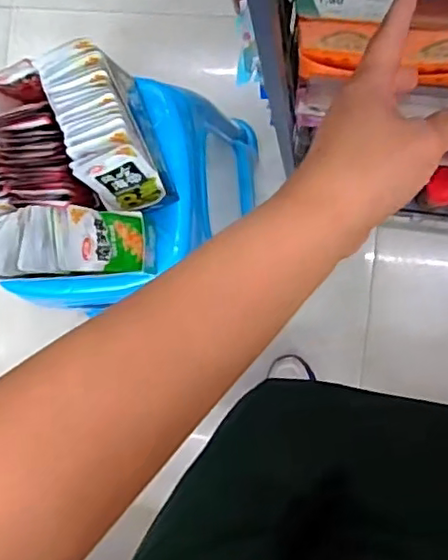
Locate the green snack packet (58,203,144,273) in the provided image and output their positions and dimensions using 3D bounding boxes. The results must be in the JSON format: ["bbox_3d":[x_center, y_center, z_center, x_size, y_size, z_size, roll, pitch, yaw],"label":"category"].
[{"bbox_3d":[-0.133,-0.043,0.685,0.016,0.123,0.071,-10,85,35],"label":"green snack packet"}]

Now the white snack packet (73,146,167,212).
[{"bbox_3d":[-0.113,-0.109,0.685,0.069,0.109,0.014,-19,68,8],"label":"white snack packet"}]

